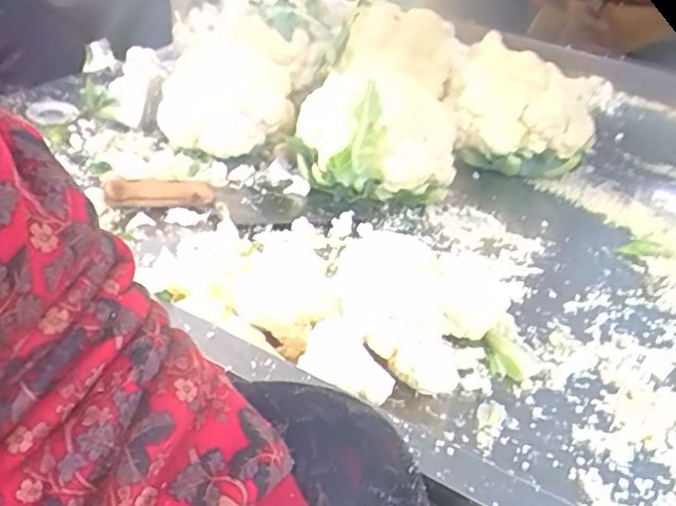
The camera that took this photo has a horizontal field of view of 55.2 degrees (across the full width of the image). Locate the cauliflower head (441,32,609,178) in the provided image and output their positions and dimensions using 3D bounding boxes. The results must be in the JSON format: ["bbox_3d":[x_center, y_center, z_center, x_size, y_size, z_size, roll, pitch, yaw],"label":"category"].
[{"bbox_3d":[0.246,-0.191,0.891,0.199,0.162,0.135,15,36,12],"label":"cauliflower head"}]

